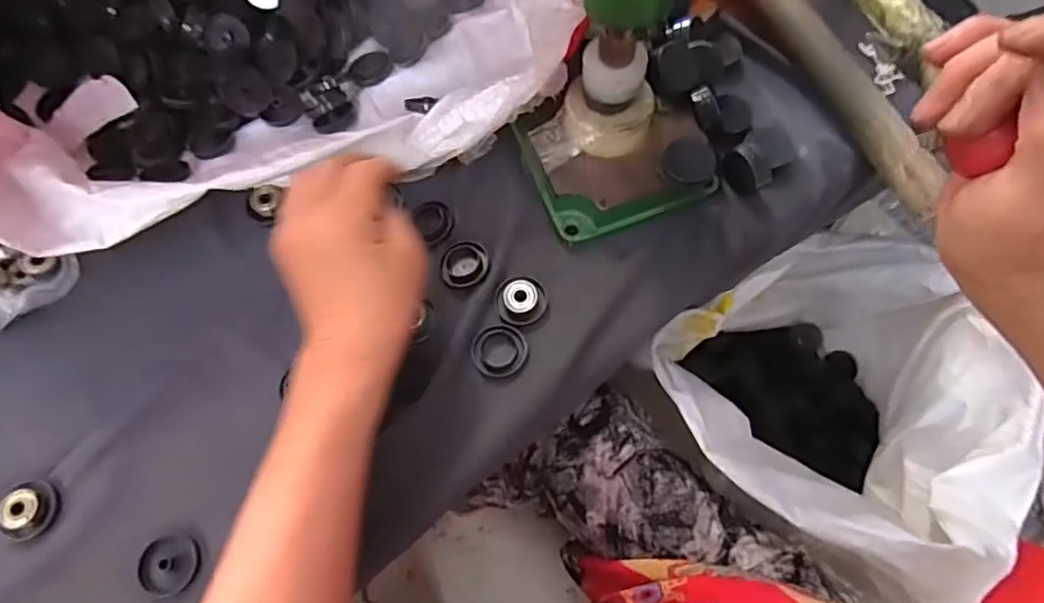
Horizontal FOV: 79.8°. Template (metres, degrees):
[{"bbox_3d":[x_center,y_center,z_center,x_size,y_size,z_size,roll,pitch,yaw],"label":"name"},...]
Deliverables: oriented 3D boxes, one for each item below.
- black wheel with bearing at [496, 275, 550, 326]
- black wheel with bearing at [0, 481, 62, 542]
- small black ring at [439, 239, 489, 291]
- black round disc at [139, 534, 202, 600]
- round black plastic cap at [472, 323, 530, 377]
[{"bbox_3d":[0.000,-0.002,0.404,0.033,0.011,0.030,-1,68,2],"label":"black wheel with bearing"},{"bbox_3d":[-0.287,0.121,0.362,0.028,0.014,0.032,1,68,2],"label":"black wheel with bearing"},{"bbox_3d":[-0.038,-0.025,0.412,0.031,0.008,0.032,-1,68,2],"label":"small black ring"},{"bbox_3d":[-0.201,0.149,0.355,0.034,0.004,0.033,-1,68,2],"label":"black round disc"},{"bbox_3d":[-0.014,0.031,0.396,0.034,0.007,0.032,-1,68,2],"label":"round black plastic cap"}]

